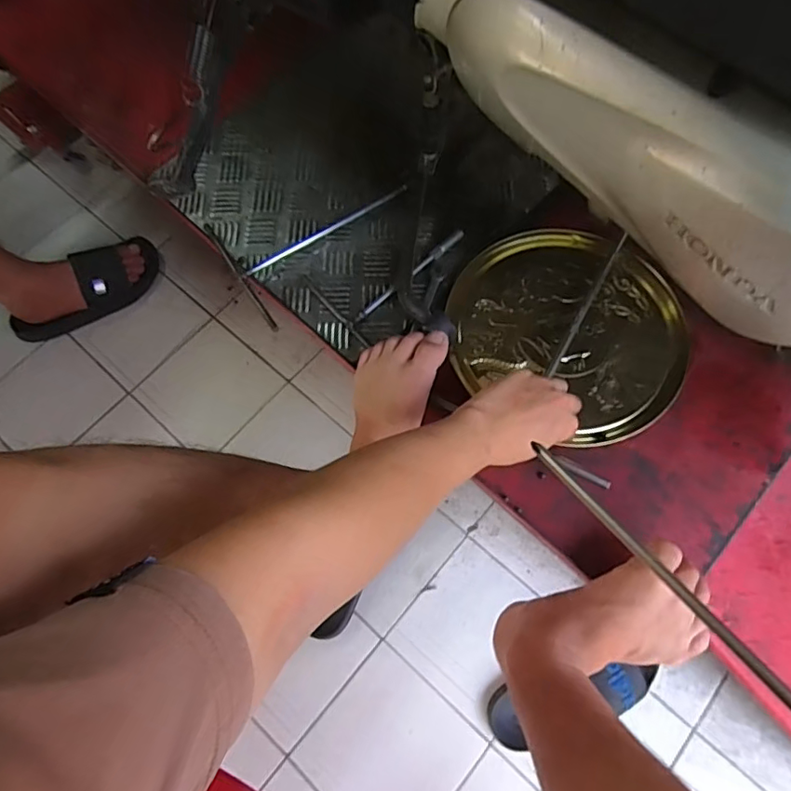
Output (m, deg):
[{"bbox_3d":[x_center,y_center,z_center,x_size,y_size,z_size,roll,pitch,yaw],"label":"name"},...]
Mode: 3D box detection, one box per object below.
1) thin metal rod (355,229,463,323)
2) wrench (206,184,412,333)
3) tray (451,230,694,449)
[{"bbox_3d":[0.020,-0.145,0.639,0.172,0.006,0.014,-43,74,-15],"label":"thin metal rod"},{"bbox_3d":[-0.091,-0.203,0.661,0.236,0.016,0.145,-33,72,-12],"label":"wrench"},{"bbox_3d":[0.195,-0.086,0.608,0.256,0.017,0.236,0,68,0],"label":"tray"}]

